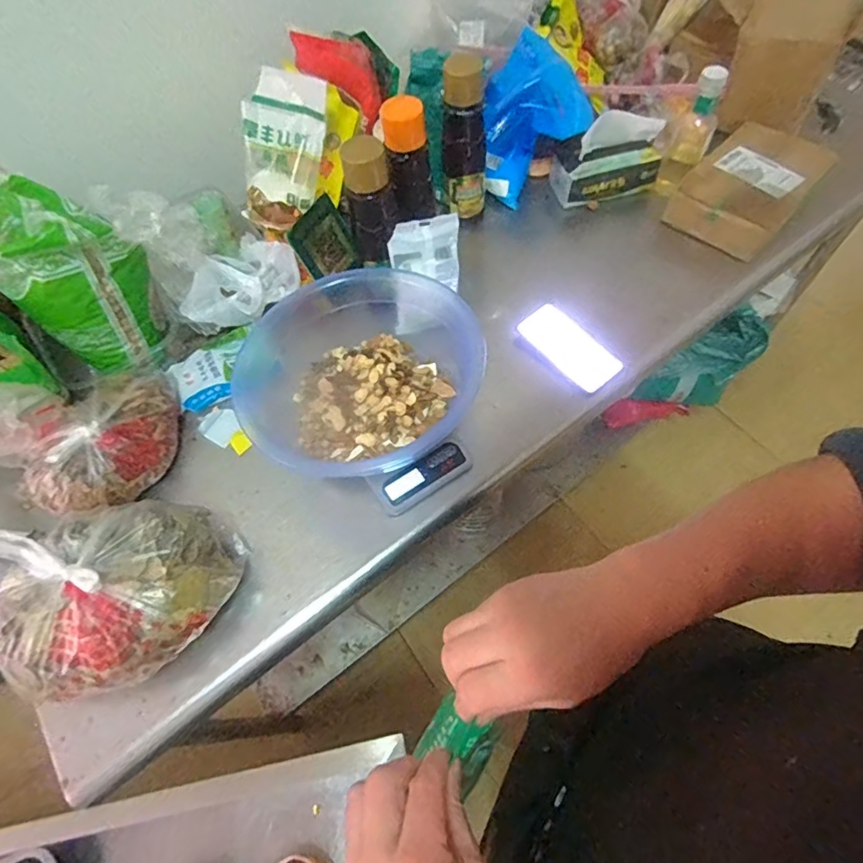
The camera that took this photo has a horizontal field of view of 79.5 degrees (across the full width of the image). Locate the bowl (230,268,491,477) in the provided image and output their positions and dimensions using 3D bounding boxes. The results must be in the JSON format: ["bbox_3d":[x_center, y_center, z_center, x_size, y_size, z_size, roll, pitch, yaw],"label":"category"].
[{"bbox_3d":[-0.083,-0.085,0.702,0.283,0.112,0.278,-2,62,3],"label":"bowl"}]

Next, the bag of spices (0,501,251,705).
[{"bbox_3d":[-0.346,0.159,0.560,0.221,0.161,0.196,-24,63,-8],"label":"bag of spices"}]

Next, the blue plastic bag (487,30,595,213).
[{"bbox_3d":[0.161,-0.540,0.903,0.180,0.177,0.154,-26,63,-10],"label":"blue plastic bag"}]

